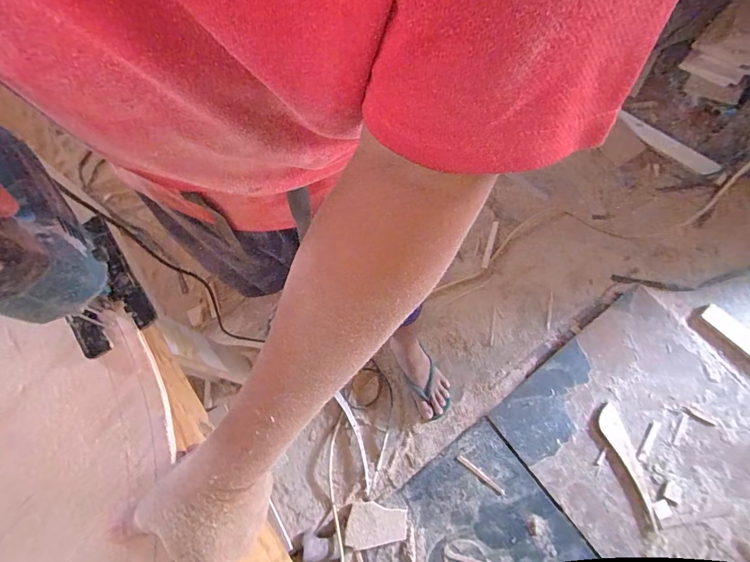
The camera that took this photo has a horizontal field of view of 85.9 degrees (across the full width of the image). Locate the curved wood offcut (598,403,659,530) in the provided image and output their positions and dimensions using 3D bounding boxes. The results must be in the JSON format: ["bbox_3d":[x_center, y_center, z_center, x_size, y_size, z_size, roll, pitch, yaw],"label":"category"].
[{"bbox_3d":[0.658,0.463,1.035,0.061,0.013,0.279,-20,70,-4],"label":"curved wood offcut"}]

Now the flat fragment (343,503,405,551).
[{"bbox_3d":[0.003,0.620,1.017,0.149,0.009,0.102,2,70,3],"label":"flat fragment"}]

